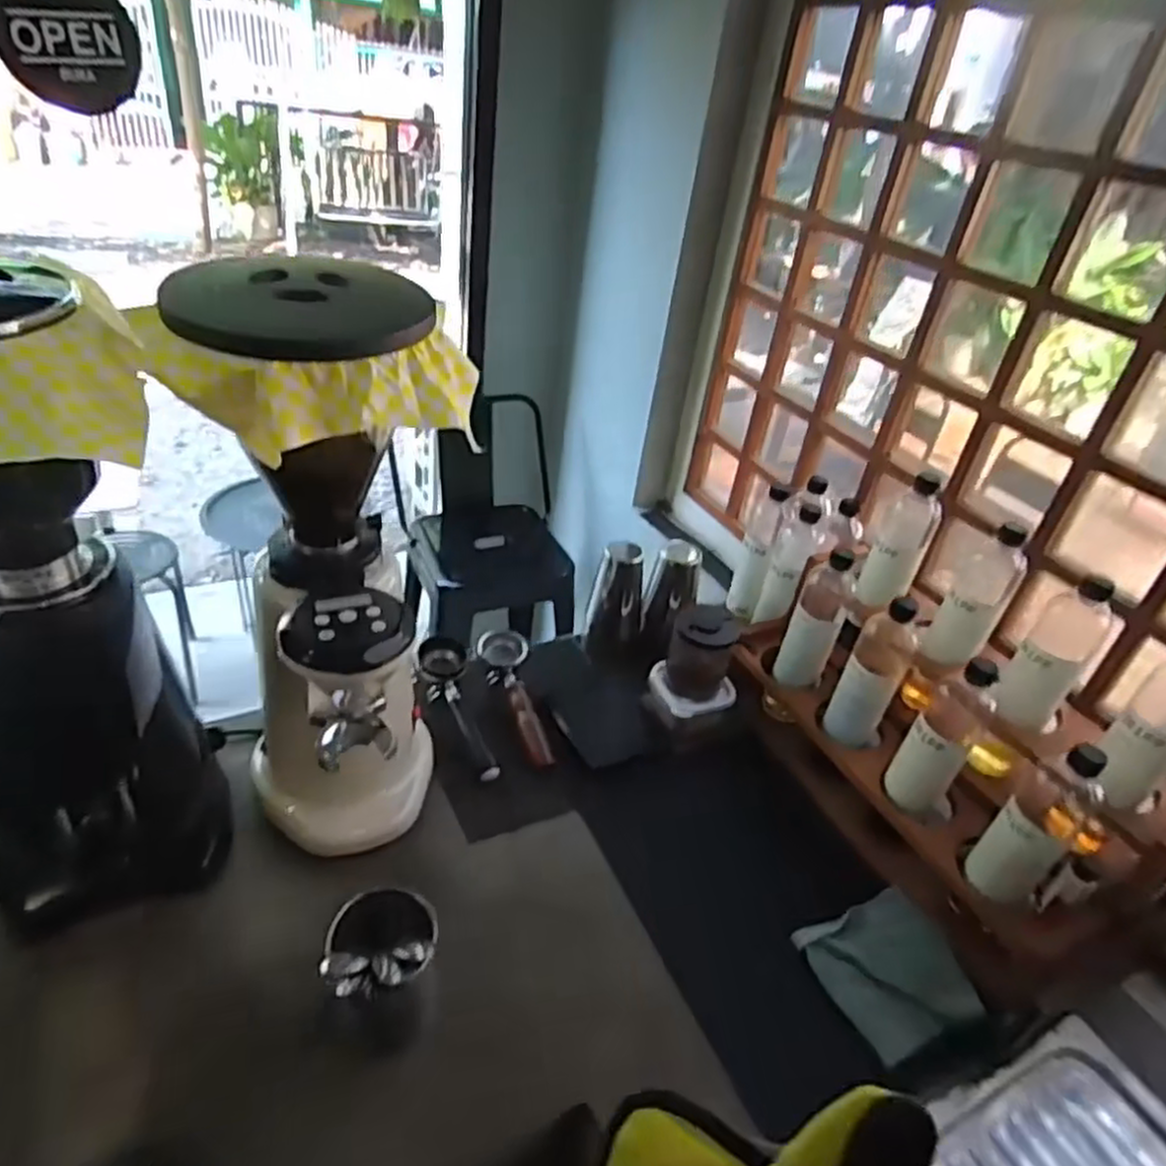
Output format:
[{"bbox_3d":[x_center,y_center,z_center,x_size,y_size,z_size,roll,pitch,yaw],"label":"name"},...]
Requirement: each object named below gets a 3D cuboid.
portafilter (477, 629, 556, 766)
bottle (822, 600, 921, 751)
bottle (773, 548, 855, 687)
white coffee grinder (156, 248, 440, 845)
[{"bbox_3d":[-0.097,0.152,1.035,0.073,0.045,0.216,-4,37,-16],"label":"portafilter"},{"bbox_3d":[0.365,0.111,0.940,0.070,0.196,0.069,24,38,22],"label":"bottle"},{"bbox_3d":[0.318,0.050,1.020,0.067,0.195,0.056,18,36,14],"label":"bottle"},{"bbox_3d":[-0.244,0.030,0.724,0.220,0.587,0.193,7,35,-2],"label":"white coffee grinder"}]

